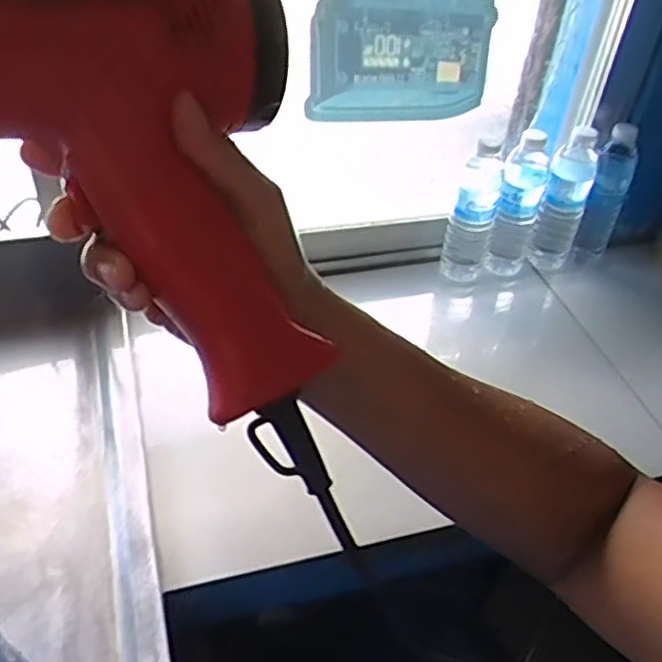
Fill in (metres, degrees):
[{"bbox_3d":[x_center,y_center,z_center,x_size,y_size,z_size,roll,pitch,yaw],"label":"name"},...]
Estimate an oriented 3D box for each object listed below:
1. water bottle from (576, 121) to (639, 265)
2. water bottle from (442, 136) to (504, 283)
[{"bbox_3d":[0.386,-0.184,0.980,0.052,0.195,0.054,22,45,18],"label":"water bottle"},{"bbox_3d":[0.196,-0.167,0.963,0.061,0.200,0.060,11,43,7],"label":"water bottle"}]

